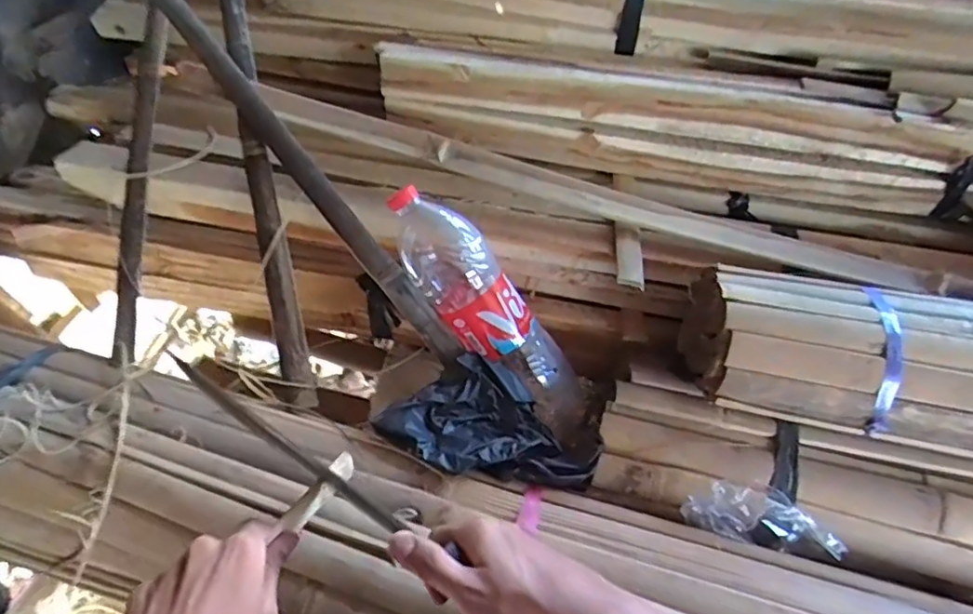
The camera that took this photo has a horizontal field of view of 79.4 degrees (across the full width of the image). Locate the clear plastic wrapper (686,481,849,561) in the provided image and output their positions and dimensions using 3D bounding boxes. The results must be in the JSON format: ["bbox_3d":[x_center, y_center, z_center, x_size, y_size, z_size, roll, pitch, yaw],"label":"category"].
[{"bbox_3d":[0.250,0.189,0.527,0.134,0.046,0.038,11,50,4],"label":"clear plastic wrapper"}]

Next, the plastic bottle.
[{"bbox_3d":[0.009,0.017,0.633,0.337,0.083,0.083,51,53,-16],"label":"plastic bottle"}]

